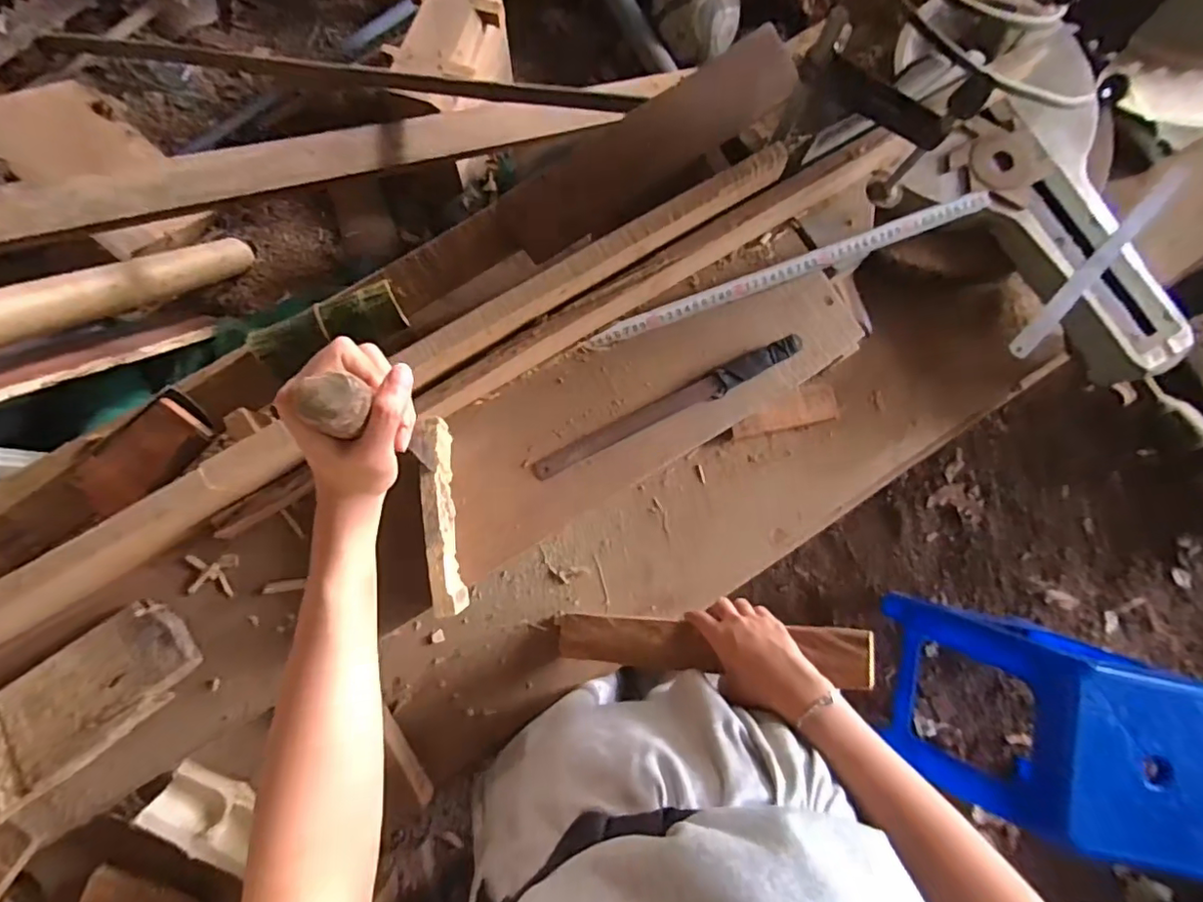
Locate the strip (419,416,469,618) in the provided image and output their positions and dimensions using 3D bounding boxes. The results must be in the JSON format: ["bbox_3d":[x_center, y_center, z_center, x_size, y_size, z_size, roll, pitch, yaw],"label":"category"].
[{"bbox_3d":[-0.146,0.060,0.521,0.019,0.073,0.173,-6,83,-1],"label":"strip"}]

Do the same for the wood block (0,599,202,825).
[{"bbox_3d":[-0.482,0.231,0.510,0.222,0.030,0.101,-38,84,-4],"label":"wood block"}]

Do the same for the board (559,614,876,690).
[{"bbox_3d":[0.096,0.192,0.552,0.310,0.030,0.049,-6,82,26],"label":"board"}]

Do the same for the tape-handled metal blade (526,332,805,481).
[{"bbox_3d":[0.069,-0.046,0.577,0.299,0.009,0.026,-25,84,-3],"label":"tape-handled metal blade"}]

